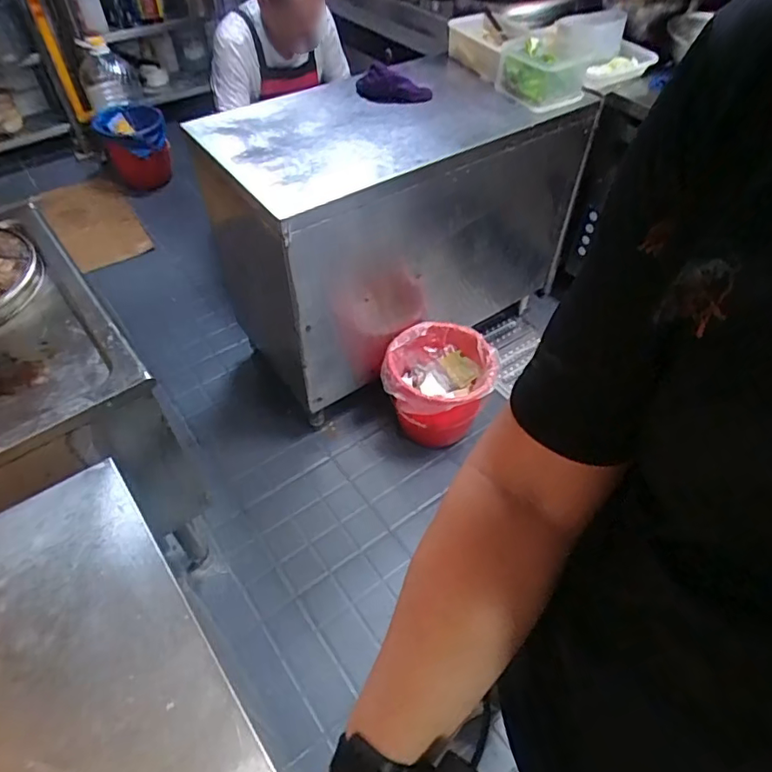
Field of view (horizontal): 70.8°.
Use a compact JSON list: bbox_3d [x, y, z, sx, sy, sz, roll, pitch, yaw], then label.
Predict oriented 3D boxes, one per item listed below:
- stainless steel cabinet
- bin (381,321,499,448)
[{"bbox_3d":[0.043,-0.467,1.566,0.928,0.657,0.420,-30,56,-24],"label":"stainless steel cabinet"},{"bbox_3d":[0.143,0.009,1.605,0.307,0.289,0.288,1,49,-1],"label":"bin"}]

